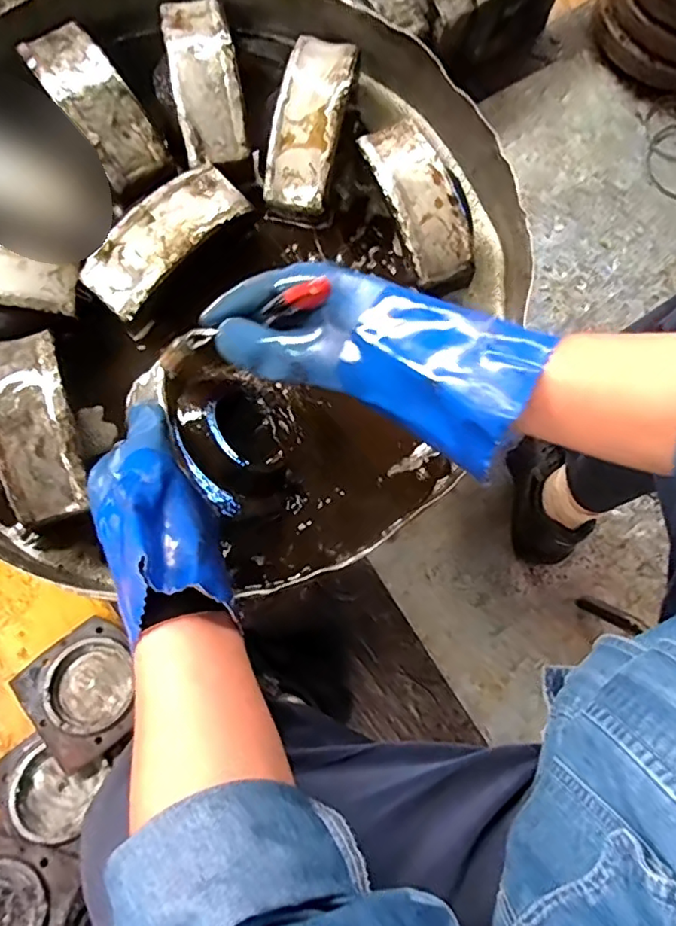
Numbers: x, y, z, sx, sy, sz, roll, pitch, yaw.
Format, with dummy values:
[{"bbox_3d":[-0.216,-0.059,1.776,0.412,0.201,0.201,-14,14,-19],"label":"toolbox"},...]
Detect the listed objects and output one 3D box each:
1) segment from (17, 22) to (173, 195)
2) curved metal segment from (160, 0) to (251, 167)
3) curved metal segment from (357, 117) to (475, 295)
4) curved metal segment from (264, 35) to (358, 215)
[{"bbox_3d":[-0.219,-0.327,0.519,0.061,0.032,0.153,-36,86,-10],"label":"segment"},{"bbox_3d":[-0.123,-0.359,0.533,0.056,0.032,0.155,-11,82,-8],"label":"curved metal segment"},{"bbox_3d":[0.074,-0.241,0.536,0.064,0.054,0.160,-22,84,-9],"label":"curved metal segment"},{"bbox_3d":[-0.026,-0.327,0.538,0.064,0.039,0.174,13,79,-4],"label":"curved metal segment"}]

